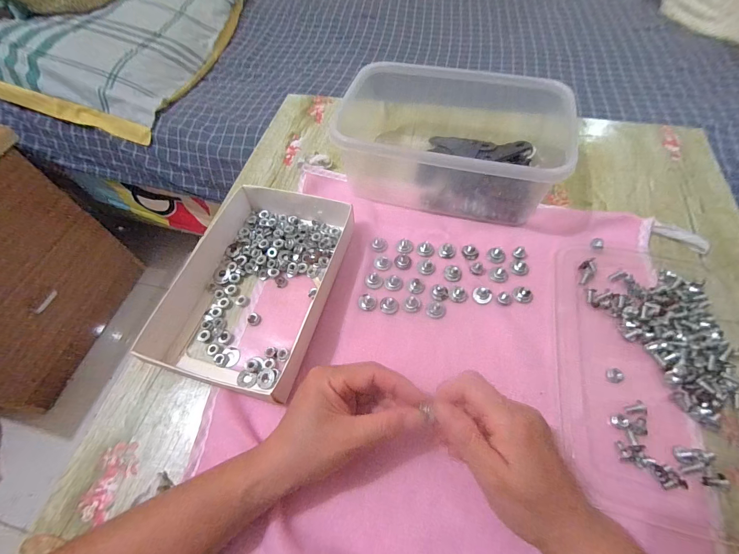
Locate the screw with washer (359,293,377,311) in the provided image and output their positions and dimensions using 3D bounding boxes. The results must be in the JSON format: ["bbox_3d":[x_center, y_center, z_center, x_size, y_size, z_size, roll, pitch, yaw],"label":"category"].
[{"bbox_3d":[-0.002,0.025,0.328,0.018,0.007,0.016,21,62,15],"label":"screw with washer"}]

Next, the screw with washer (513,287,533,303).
[{"bbox_3d":[0.151,0.017,0.322,0.018,0.007,0.015,14,61,12],"label":"screw with washer"}]

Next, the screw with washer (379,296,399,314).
[{"bbox_3d":[0.020,0.027,0.325,0.019,0.009,0.018,-1,59,2],"label":"screw with washer"}]

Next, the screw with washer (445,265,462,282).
[{"bbox_3d":[0.087,-0.006,0.337,0.019,0.009,0.016,-41,65,-19],"label":"screw with washer"}]

